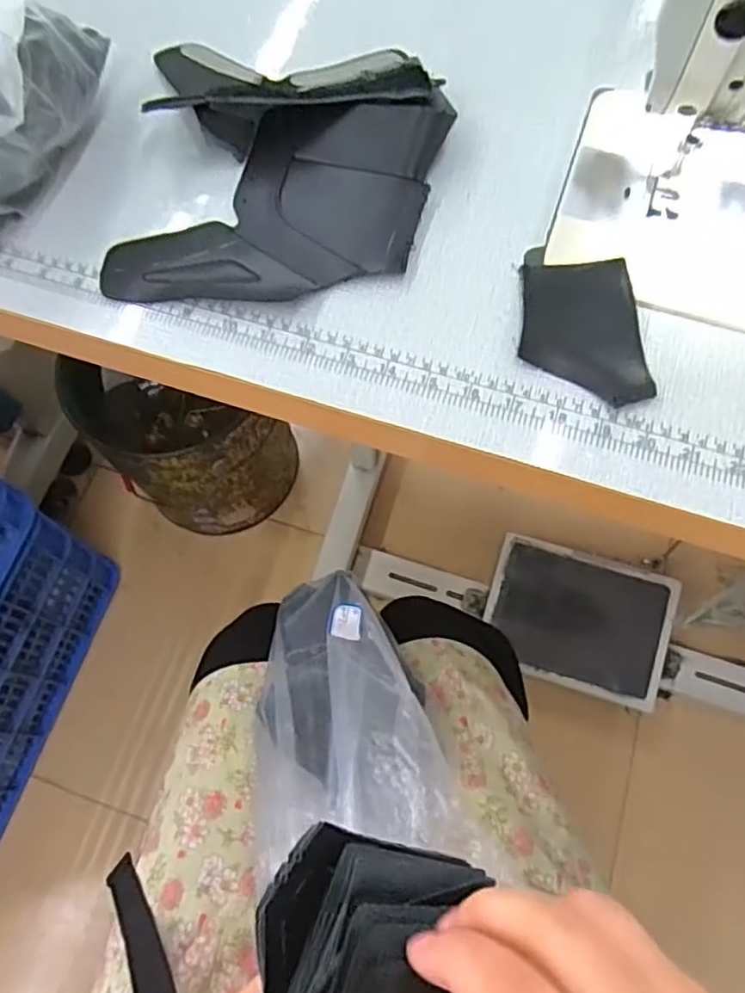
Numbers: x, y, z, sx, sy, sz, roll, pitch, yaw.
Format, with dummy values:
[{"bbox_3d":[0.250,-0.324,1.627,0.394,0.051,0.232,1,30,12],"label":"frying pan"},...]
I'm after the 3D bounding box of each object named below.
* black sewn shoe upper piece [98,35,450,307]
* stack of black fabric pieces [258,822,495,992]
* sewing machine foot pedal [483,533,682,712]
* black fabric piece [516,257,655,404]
[{"bbox_3d":[-0.059,-0.228,0.436,0.207,0.032,0.215,-1,68,2],"label":"black sewn shoe upper piece"},{"bbox_3d":[-0.007,0.175,0.213,0.073,0.029,0.114,12,69,7],"label":"stack of black fabric pieces"},{"bbox_3d":[0.316,0.190,1.026,0.267,0.030,0.199,15,86,8],"label":"sewing machine foot pedal"},{"bbox_3d":[0.123,-0.098,0.392,0.068,0.012,0.093,-5,68,0],"label":"black fabric piece"}]

